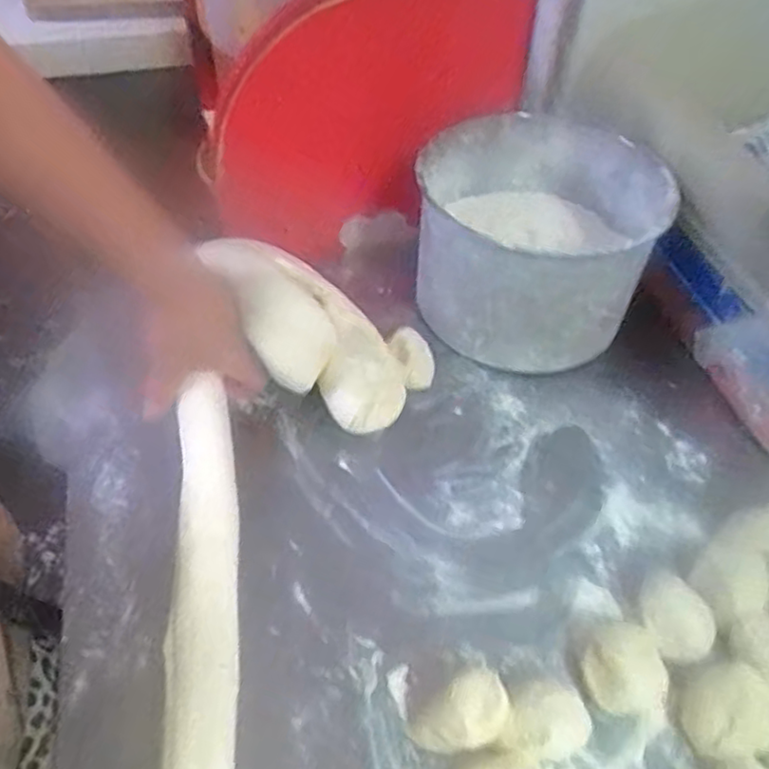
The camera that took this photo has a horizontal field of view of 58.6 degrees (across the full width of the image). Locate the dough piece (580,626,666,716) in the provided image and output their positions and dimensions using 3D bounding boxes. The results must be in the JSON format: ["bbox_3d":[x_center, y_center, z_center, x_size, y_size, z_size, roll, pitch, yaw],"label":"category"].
[{"bbox_3d":[0.149,0.178,0.428,0.047,0.030,0.050,2,48,-2],"label":"dough piece"}]

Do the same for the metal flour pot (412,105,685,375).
[{"bbox_3d":[0.132,-0.123,0.624,0.194,0.150,0.199,2,48,-2],"label":"metal flour pot"}]

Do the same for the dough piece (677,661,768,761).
[{"bbox_3d":[0.210,0.199,0.418,0.058,0.031,0.048,-15,51,-16],"label":"dough piece"}]

